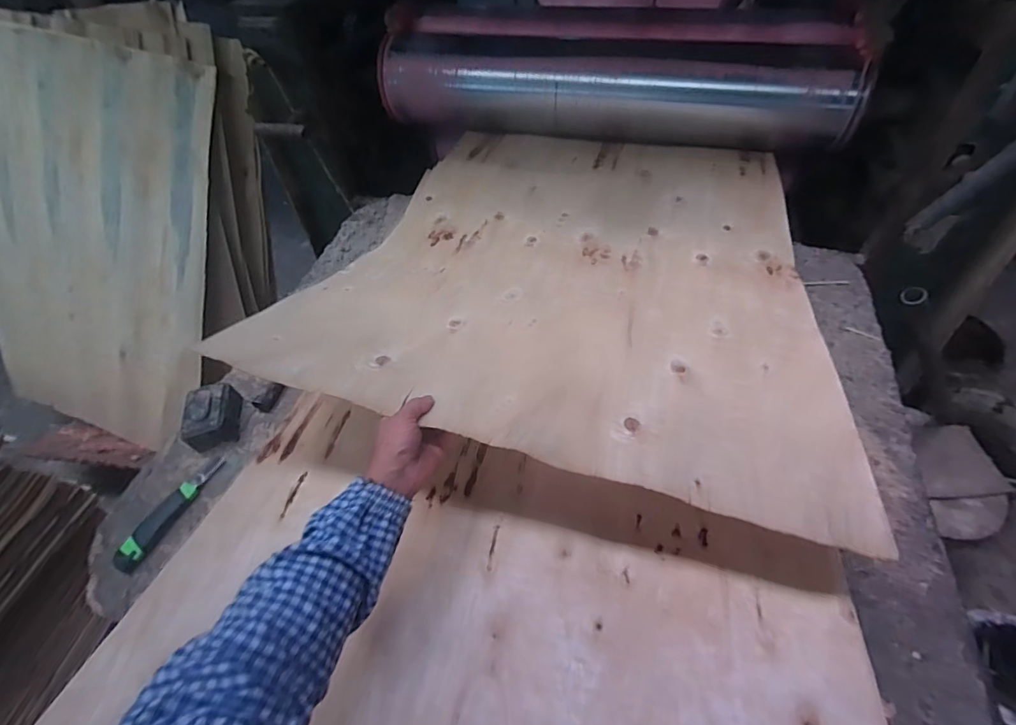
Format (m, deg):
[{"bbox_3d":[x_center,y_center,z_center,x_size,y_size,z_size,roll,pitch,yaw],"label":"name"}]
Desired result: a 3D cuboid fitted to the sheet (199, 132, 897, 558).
[{"bbox_3d":[0.126,-0.208,0.832,0.789,0.133,0.962,11,50,11],"label":"sheet"}]

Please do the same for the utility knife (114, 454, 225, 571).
[{"bbox_3d":[-0.542,0.234,0.742,0.041,0.018,0.197,18,52,16],"label":"utility knife"}]

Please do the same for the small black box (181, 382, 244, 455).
[{"bbox_3d":[-0.535,0.094,0.833,0.081,0.061,0.110,-9,50,-7],"label":"small black box"}]

